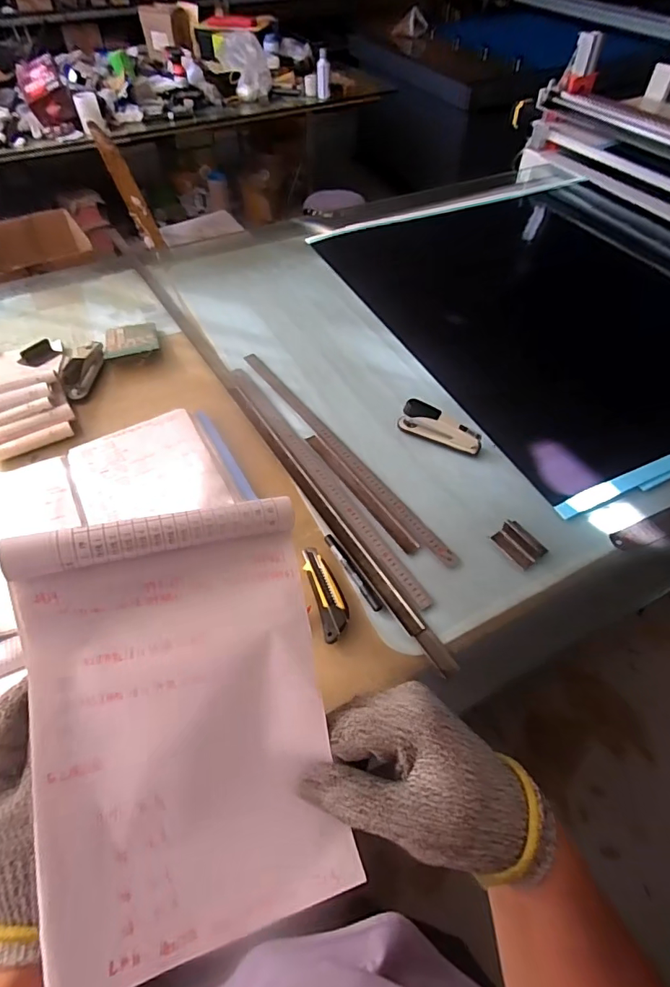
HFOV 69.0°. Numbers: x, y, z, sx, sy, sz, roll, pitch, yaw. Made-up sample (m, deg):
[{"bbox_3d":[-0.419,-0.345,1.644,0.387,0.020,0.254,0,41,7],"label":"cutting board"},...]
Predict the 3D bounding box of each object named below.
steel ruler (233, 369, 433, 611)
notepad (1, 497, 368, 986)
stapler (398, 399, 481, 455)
[{"bbox_3d":[-0.033,-0.042,0.844,0.033,0.004,0.597,-24,57,-23],"label":"steel ruler"},{"bbox_3d":[-0.069,0.104,0.226,0.129,0.029,0.187,-10,77,-14],"label":"notepad"},{"bbox_3d":[0.187,-0.121,0.867,0.155,0.060,0.039,19,56,16],"label":"stapler"}]

